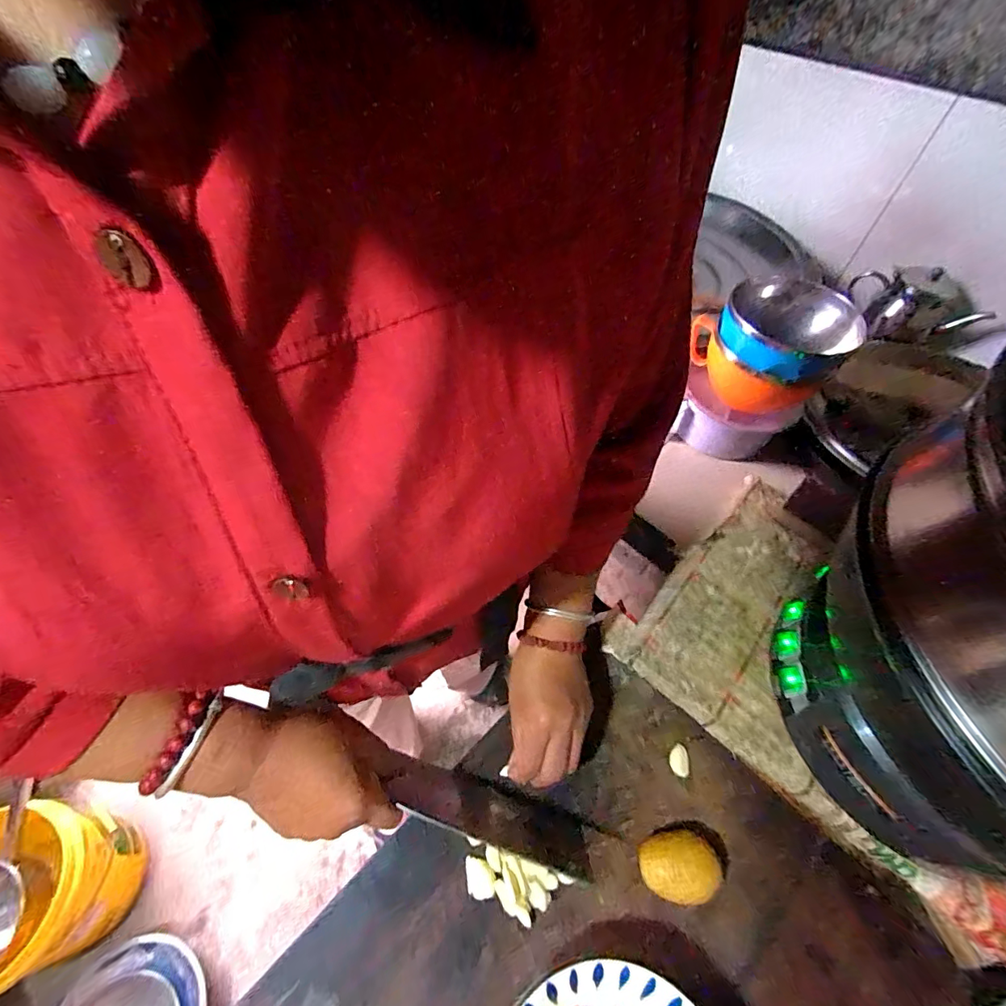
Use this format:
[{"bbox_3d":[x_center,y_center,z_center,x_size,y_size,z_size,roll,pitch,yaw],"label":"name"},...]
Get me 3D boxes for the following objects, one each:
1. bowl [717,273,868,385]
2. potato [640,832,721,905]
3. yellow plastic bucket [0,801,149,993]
[{"bbox_3d":[0.331,-0.206,0.522,0.132,0.058,0.138,1,58,-1],"label":"bowl"},{"bbox_3d":[0.148,0.305,0.383,0.064,0.051,0.049,5,58,2],"label":"potato"},{"bbox_3d":[-0.876,0.715,0.842,0.262,0.253,0.254,1,58,-1],"label":"yellow plastic bucket"}]

